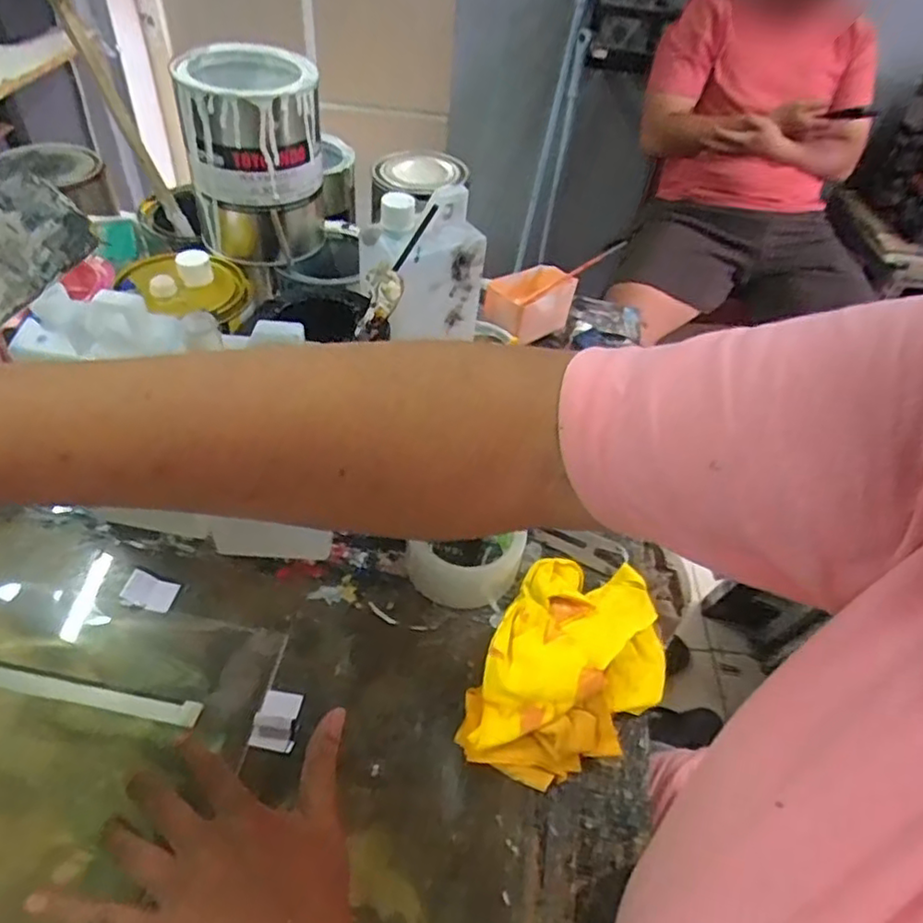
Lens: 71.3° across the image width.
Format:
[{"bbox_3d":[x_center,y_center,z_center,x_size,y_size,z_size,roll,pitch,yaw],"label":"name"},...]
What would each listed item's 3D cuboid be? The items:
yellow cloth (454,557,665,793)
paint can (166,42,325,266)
[{"bbox_3d":[0.089,0.152,0.487,0.126,0.047,0.192,24,49,15],"label":"yellow cloth"},{"bbox_3d":[-0.171,-0.251,0.543,0.105,0.142,0.105,-2,48,-9],"label":"paint can"}]

